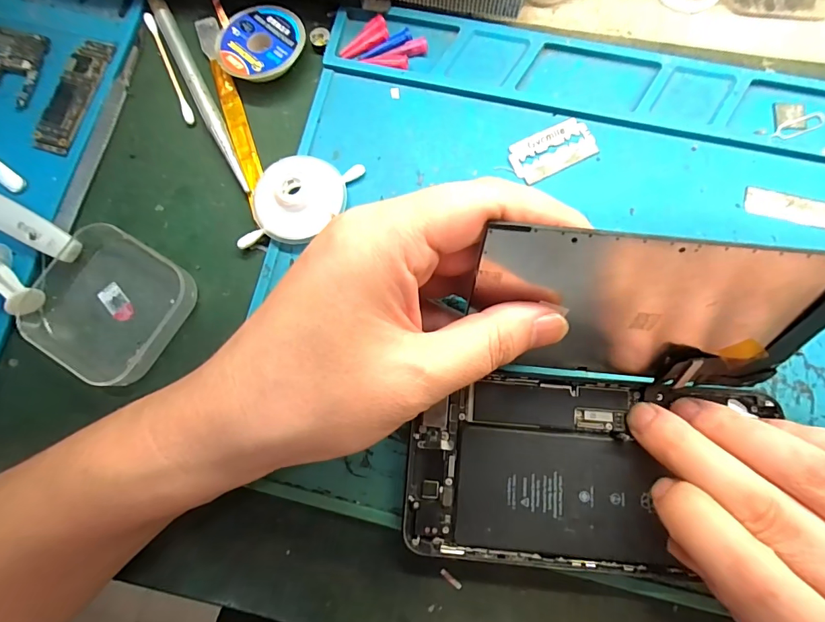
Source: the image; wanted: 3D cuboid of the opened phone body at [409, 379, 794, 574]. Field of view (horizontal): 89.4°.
[{"bbox_3d":[0.071,0.067,0.176,0.145,0.005,0.074,3,81,3],"label":"opened phone body"}]

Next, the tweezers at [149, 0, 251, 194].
[{"bbox_3d":[-0.111,-0.114,0.215,0.009,0.004,0.122,-27,80,-3],"label":"tweezers"}]

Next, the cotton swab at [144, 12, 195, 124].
[{"bbox_3d":[-0.128,-0.128,0.219,0.005,0.004,0.069,-24,81,-1],"label":"cotton swab"}]

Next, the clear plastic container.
[{"bbox_3d":[-0.141,-0.004,0.193,0.064,0.013,0.060,32,83,7],"label":"clear plastic container"}]

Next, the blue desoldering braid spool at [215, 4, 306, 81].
[{"bbox_3d":[-0.077,-0.137,0.214,0.044,0.010,0.040,0,80,2],"label":"blue desoldering braid spool"}]

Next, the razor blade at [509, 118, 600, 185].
[{"bbox_3d":[0.069,-0.080,0.205,0.043,0.004,0.022,-26,80,-2],"label":"razor blade"}]

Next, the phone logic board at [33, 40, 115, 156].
[{"bbox_3d":[-0.174,-0.110,0.214,0.018,0.005,0.063,17,82,5],"label":"phone logic board"}]

